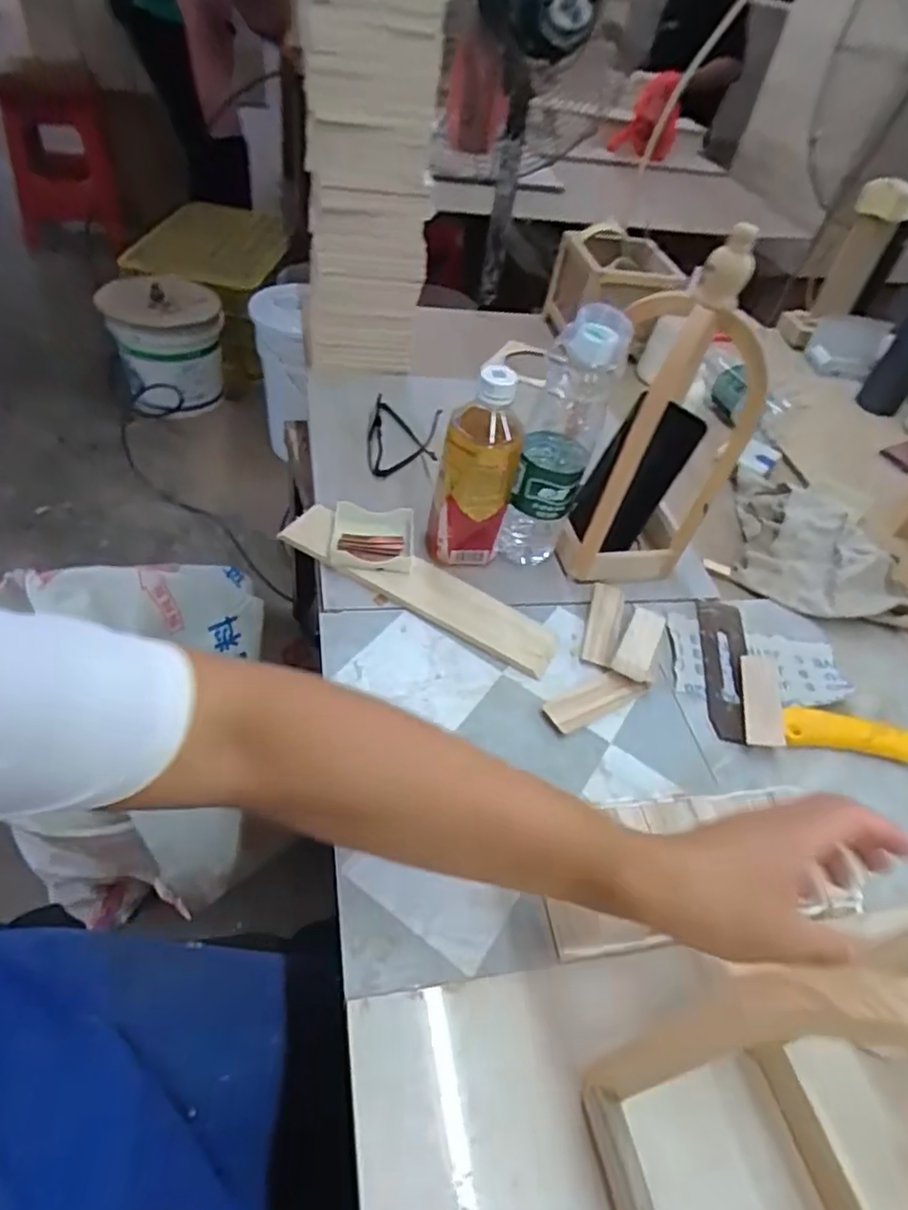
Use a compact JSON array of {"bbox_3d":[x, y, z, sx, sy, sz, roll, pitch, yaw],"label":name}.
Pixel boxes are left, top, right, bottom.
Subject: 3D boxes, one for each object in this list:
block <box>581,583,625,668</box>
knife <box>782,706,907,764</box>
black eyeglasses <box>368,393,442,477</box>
[{"bbox_3d":[0.140,0.016,0.607,0.031,0.014,0.105,17,47,4],"label":"block"},{"bbox_3d":[0.360,0.115,0.567,0.160,0.025,0.036,8,47,-4],"label":"knife"},{"bbox_3d":[-0.059,-0.186,0.752,0.081,0.041,0.126,6,47,-5],"label":"black eyeglasses"}]

